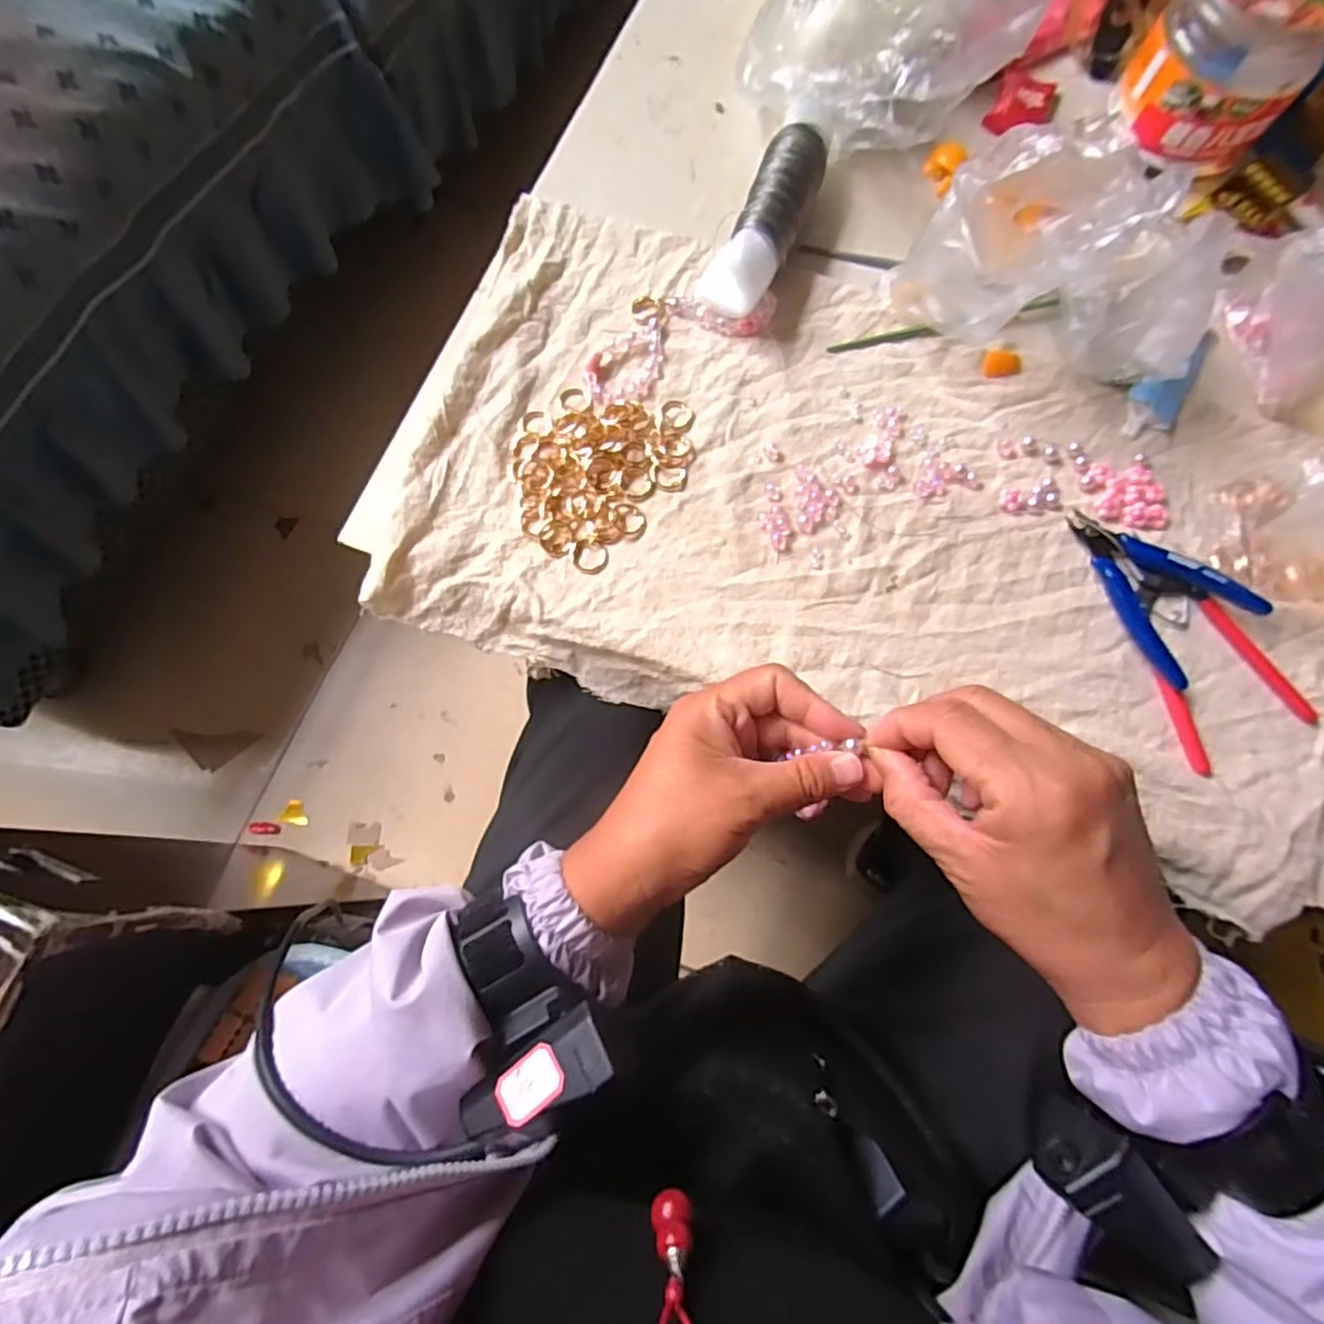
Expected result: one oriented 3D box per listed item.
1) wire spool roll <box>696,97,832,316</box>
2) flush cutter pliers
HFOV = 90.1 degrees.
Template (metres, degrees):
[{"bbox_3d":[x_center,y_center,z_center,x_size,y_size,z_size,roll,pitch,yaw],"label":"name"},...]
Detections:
[{"bbox_3d":[0.079,-0.318,0.462,0.046,0.050,0.184,25,75,5],"label":"wire spool roll"},{"bbox_3d":[0.327,-0.029,0.402,0.083,0.019,0.165,-18,76,-7],"label":"flush cutter pliers"}]

